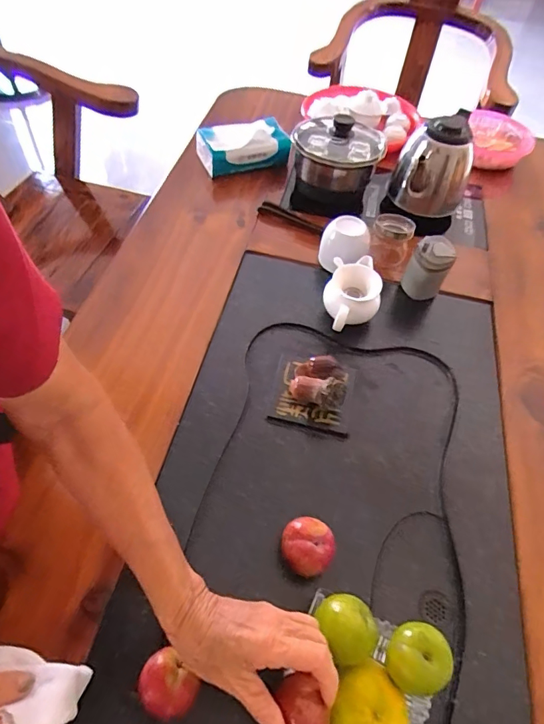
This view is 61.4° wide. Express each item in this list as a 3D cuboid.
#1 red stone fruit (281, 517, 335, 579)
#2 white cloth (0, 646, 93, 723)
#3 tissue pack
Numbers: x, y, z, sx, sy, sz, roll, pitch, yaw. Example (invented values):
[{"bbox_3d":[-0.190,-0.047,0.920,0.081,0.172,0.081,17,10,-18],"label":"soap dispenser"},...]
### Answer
[{"bbox_3d":[0.035,0.190,0.466,0.052,0.049,0.049,3,54,-3],"label":"red stone fruit"},{"bbox_3d":[-0.207,0.245,0.344,0.123,0.076,0.020,17,94,-9],"label":"white cloth"},{"bbox_3d":[-0.055,-0.404,0.863,0.164,0.063,0.089,-14,56,-15],"label":"tissue pack"}]

